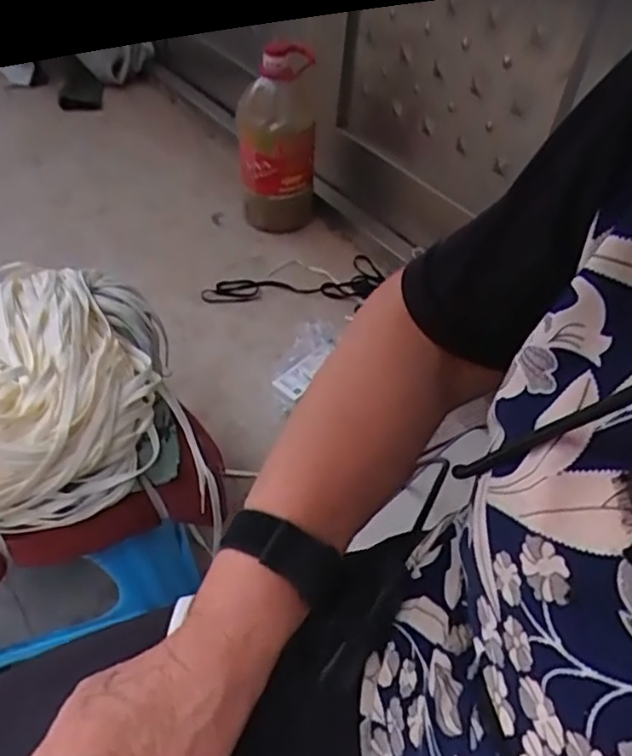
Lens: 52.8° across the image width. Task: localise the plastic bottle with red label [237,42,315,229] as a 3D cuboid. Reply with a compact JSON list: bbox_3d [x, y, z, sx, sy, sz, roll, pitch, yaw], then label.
[{"bbox_3d":[-0.082,-0.509,1.424,0.172,0.383,0.128,2,44,-6],"label":"plastic bottle with red label"}]

